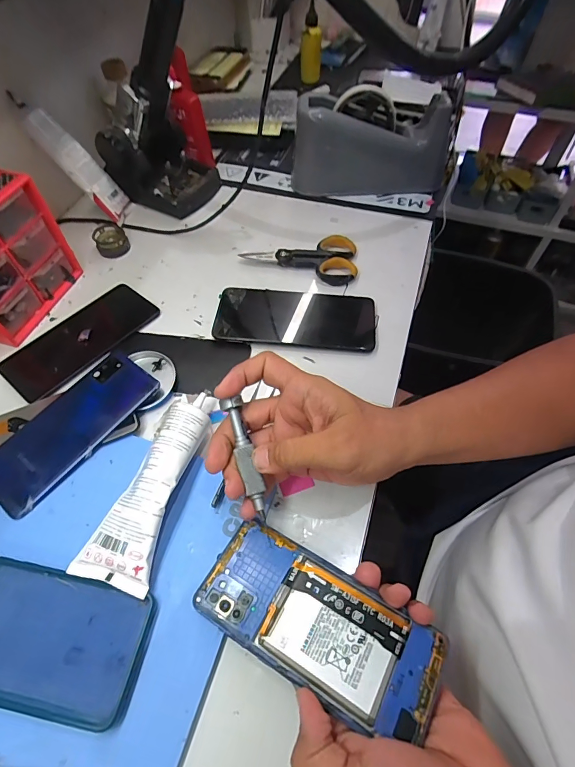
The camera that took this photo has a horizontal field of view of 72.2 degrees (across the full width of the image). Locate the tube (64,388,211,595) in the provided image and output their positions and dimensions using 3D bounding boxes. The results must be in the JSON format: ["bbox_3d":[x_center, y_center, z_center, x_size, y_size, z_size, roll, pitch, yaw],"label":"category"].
[{"bbox_3d":[-0.102,0.072,0.312,0.054,0.038,0.162,14,57,9],"label":"tube"}]

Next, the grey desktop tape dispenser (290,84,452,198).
[{"bbox_3d":[0.108,-0.317,0.522,0.194,0.104,0.069,2,56,1],"label":"grey desktop tape dispenser"}]

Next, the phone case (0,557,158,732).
[{"bbox_3d":[-0.176,0.167,0.266,0.163,0.009,0.075,9,56,6],"label":"phone case"}]

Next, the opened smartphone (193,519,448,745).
[{"bbox_3d":[0.019,0.155,0.259,0.154,0.004,0.069,23,59,20],"label":"opened smartphone"}]

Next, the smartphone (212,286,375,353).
[{"bbox_3d":[0.009,-0.070,0.427,0.167,0.014,0.077,5,56,3],"label":"smartphone"}]

